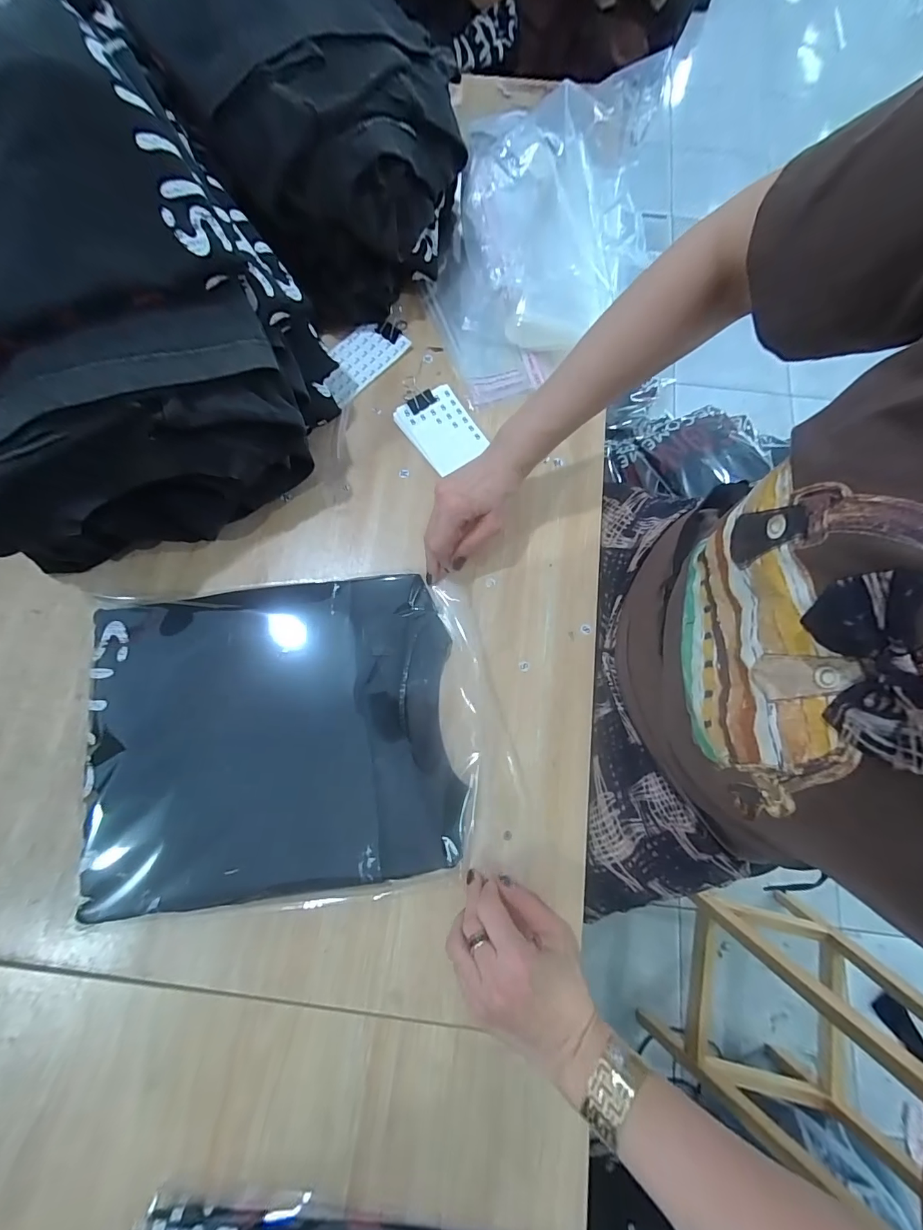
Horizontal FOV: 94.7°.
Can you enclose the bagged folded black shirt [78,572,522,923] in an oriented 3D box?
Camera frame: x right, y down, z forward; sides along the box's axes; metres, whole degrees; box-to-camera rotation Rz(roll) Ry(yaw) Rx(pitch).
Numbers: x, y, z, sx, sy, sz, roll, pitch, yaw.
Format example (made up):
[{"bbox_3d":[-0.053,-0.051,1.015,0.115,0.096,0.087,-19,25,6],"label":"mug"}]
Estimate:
[{"bbox_3d":[-0.149,0.104,0.395,0.359,0.023,0.281,-6,75,-4],"label":"bagged folded black shirt"}]

